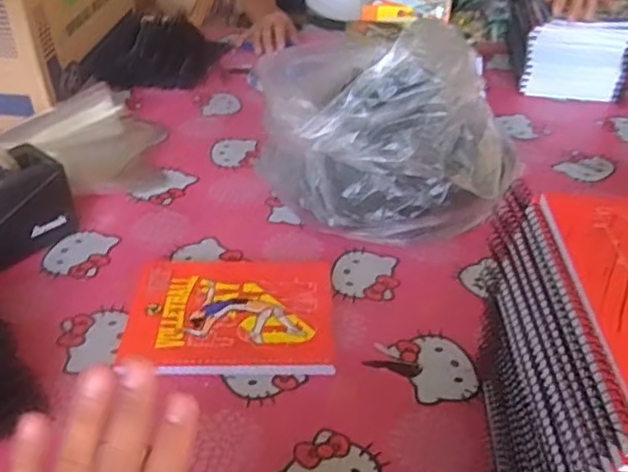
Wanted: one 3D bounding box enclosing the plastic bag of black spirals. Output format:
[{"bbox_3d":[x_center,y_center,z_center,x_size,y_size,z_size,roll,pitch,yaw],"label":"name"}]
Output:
[{"bbox_3d":[0.078,-0.140,0.766,0.269,0.205,0.283,-7,39,-10],"label":"plastic bag of black spirals"}]

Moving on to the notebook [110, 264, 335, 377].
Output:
[{"bbox_3d":[-0.080,0.076,0.627,0.196,0.015,0.152,0,36,-1],"label":"notebook"}]

